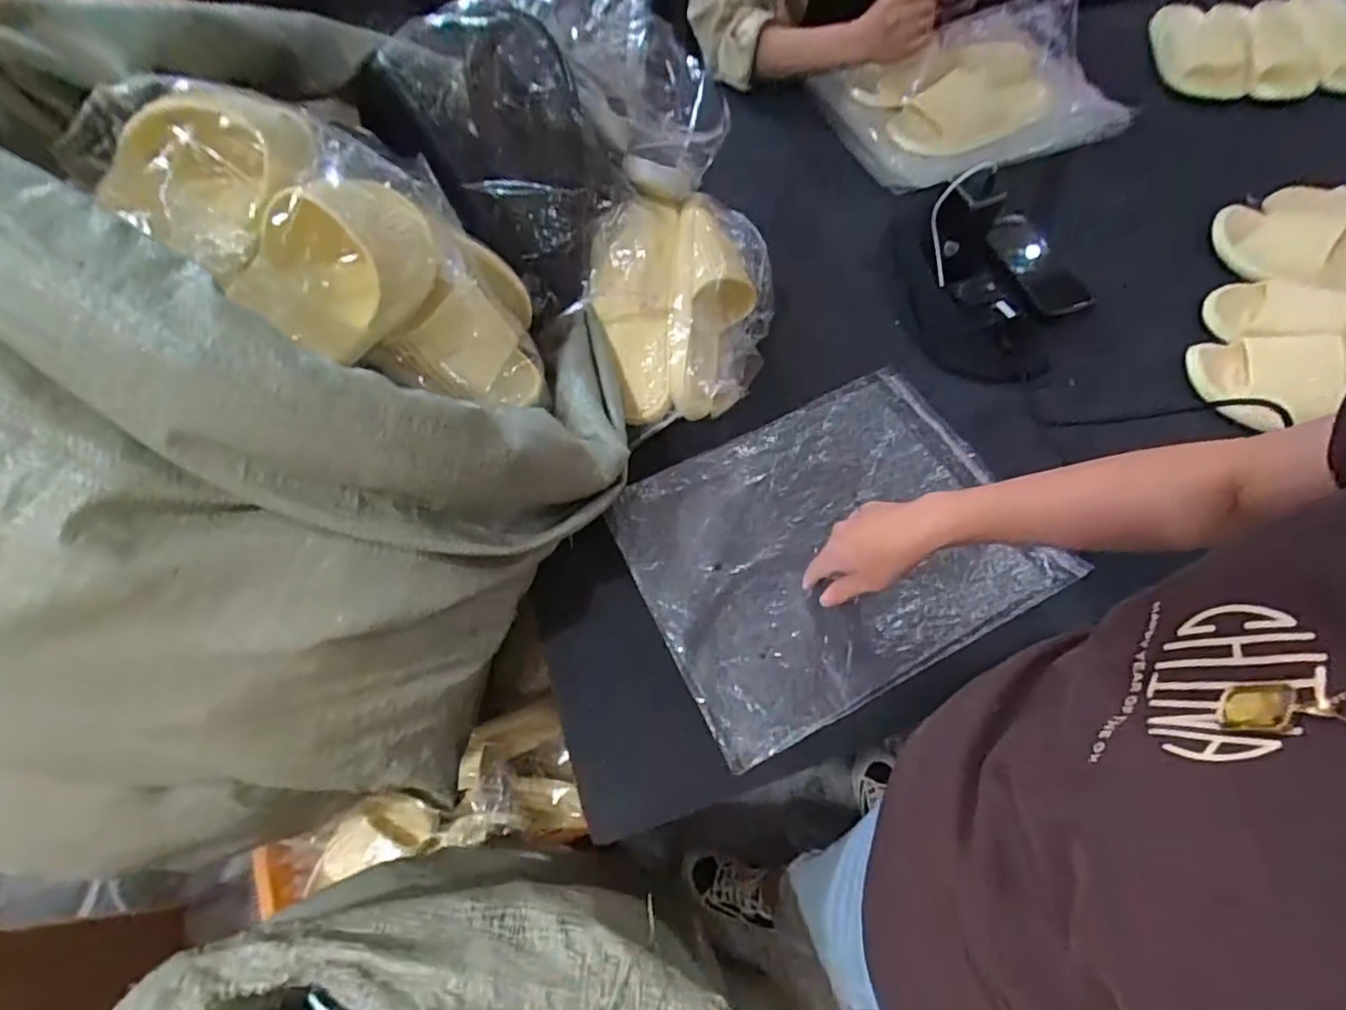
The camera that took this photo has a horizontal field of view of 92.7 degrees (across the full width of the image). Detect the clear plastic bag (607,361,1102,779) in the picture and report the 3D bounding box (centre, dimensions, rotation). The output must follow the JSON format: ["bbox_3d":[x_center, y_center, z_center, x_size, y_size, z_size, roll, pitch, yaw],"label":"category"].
[{"bbox_3d":[0.160,0.028,0.657,0.390,0.016,0.303,-23,61,-14],"label":"clear plastic bag"}]

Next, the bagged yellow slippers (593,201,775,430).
[{"bbox_3d":[0.012,-0.211,0.685,0.193,0.109,0.289,3,64,2],"label":"bagged yellow slippers"}]

